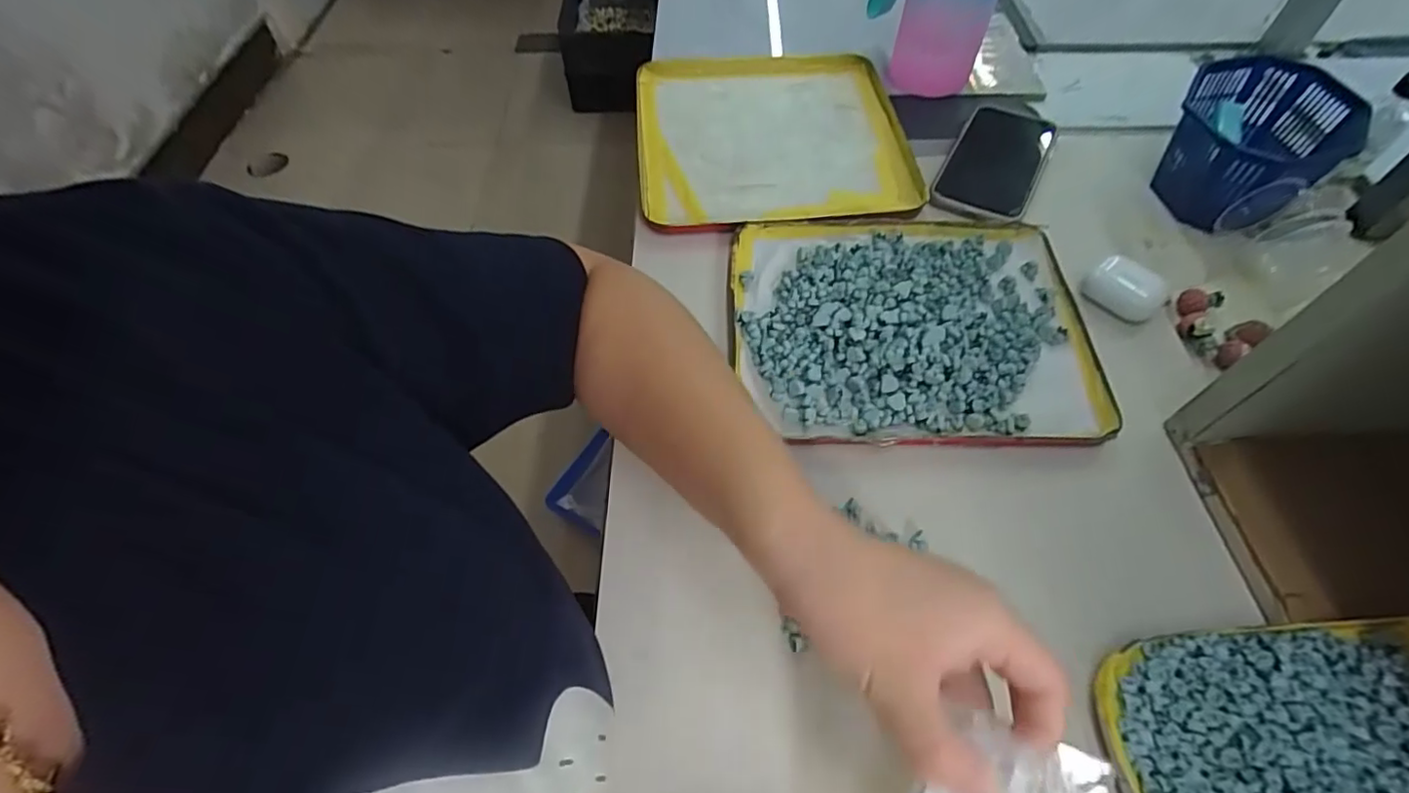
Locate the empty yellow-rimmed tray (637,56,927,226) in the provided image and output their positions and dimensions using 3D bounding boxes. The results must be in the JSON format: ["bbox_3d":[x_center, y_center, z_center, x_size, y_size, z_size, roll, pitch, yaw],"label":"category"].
[{"bbox_3d":[0.061,-0.252,0.566,0.241,0.017,0.257,-6,56,1],"label":"empty yellow-rimmed tray"}]

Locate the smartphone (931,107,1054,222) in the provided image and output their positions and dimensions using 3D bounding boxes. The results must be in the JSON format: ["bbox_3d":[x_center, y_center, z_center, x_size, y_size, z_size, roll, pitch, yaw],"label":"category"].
[{"bbox_3d":[0.258,-0.210,0.534,0.077,0.007,0.161,24,61,19],"label":"smartphone"}]

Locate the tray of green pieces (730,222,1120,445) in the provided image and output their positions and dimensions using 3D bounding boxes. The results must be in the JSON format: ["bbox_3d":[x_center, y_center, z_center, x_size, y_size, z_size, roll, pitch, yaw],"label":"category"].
[{"bbox_3d":[0.146,-0.059,0.436,0.245,0.016,0.203,-3,56,3],"label":"tray of green pieces"}]

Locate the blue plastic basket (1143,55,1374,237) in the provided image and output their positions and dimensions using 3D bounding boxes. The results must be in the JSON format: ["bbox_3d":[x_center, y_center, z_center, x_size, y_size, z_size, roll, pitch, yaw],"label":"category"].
[{"bbox_3d":[0.457,-0.208,0.514,0.117,0.074,0.166,30,63,19],"label":"blue plastic basket"}]

